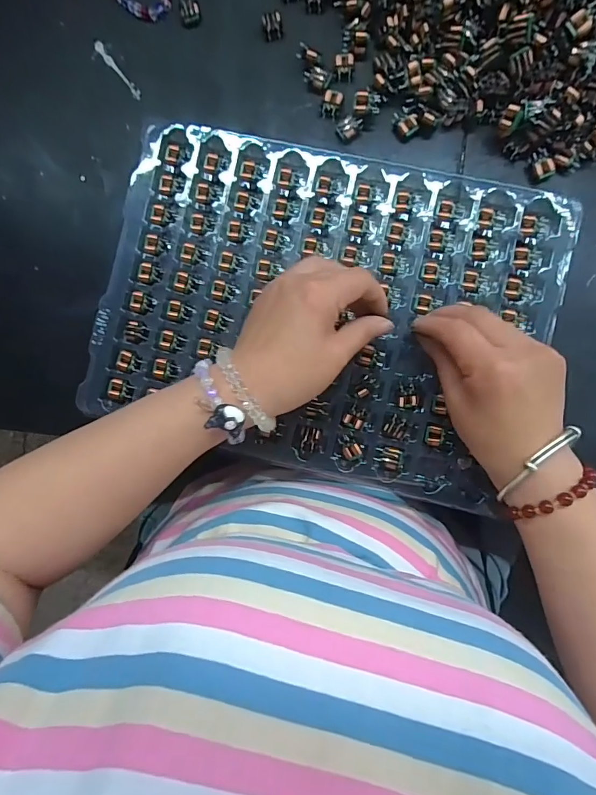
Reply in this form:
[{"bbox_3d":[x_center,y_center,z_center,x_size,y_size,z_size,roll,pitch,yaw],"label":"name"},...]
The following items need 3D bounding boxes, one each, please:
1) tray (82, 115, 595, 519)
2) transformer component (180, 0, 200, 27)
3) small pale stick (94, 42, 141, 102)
[{"bbox_3d":[0.017,-0.065,0.316,0.329,0.017,0.234,13,89,5],"label":"tray"},{"bbox_3d":[-0.087,-0.312,0.336,0.015,0.005,0.023,-15,87,4],"label":"transformer component"},{"bbox_3d":[-0.148,-0.268,0.342,0.007,0.004,0.059,-38,86,2],"label":"small pale stick"}]

